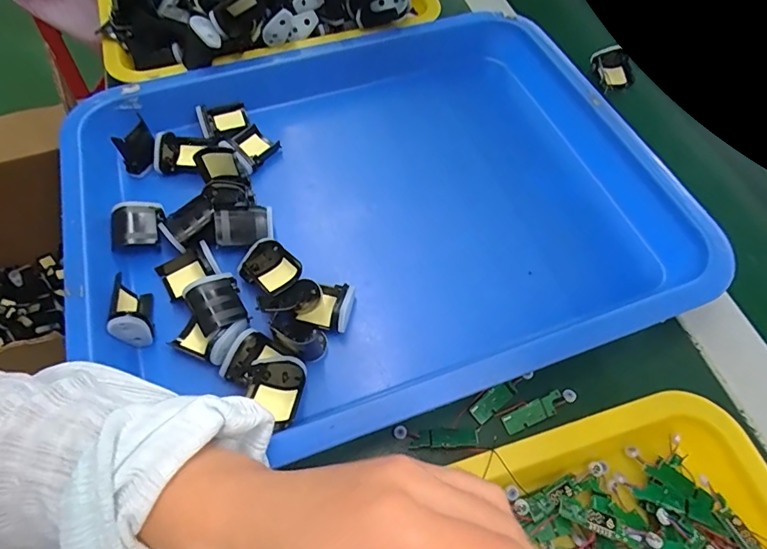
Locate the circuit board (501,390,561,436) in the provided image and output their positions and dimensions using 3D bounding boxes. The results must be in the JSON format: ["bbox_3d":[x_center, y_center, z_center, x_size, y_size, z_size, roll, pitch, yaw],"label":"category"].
[{"bbox_3d":[0.098,0.090,0.292,0.042,0.005,0.013,-22,64,-12],"label":"circuit board"}]

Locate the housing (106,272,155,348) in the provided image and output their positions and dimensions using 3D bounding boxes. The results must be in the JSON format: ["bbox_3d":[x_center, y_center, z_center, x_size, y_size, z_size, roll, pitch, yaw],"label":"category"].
[{"bbox_3d":[-0.168,0.023,0.302,0.020,0.033,0.041,-9,62,-5],"label":"housing"}]

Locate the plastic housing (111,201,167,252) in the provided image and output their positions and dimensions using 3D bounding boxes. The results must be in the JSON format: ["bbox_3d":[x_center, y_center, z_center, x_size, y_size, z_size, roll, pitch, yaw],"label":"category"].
[{"bbox_3d":[-0.189,-0.038,0.342,0.035,0.016,0.039,-6,61,-4],"label":"plastic housing"}]

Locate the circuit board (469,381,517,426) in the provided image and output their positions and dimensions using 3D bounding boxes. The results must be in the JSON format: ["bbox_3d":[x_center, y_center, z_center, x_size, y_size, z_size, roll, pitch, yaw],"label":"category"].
[{"bbox_3d":[0.073,0.083,0.296,0.035,0.004,0.013,-35,67,-18],"label":"circuit board"}]

